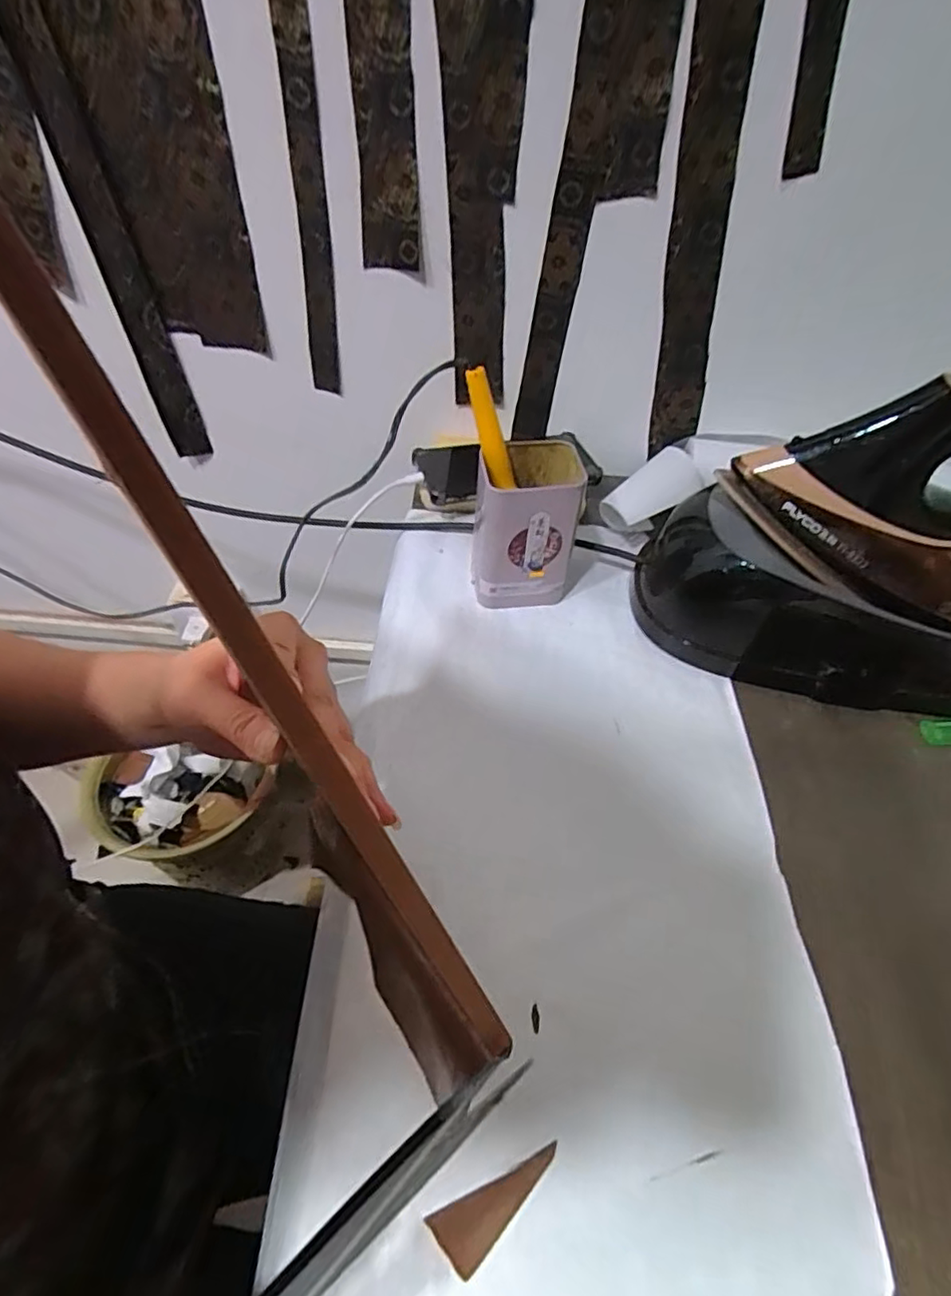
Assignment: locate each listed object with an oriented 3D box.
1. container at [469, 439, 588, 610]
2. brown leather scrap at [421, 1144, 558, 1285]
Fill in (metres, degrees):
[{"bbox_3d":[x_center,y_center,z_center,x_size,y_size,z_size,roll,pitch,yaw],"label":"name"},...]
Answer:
[{"bbox_3d":[0.037,-0.093,0.491,0.074,0.119,0.066,3,48,-1],"label":"container"},{"bbox_3d":[0.011,0.240,0.269,0.059,0.004,0.022,-16,52,-17],"label":"brown leather scrap"}]

